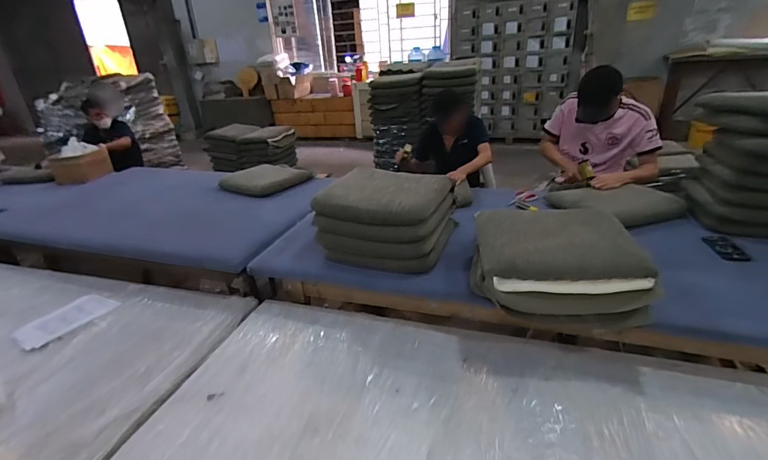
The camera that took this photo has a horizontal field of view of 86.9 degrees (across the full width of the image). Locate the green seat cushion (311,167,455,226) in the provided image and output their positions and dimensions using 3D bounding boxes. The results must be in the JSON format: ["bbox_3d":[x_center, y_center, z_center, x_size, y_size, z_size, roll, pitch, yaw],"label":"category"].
[{"bbox_3d":[0.009,-0.135,1.522,0.421,0.090,0.368,7,27,20],"label":"green seat cushion"}]

